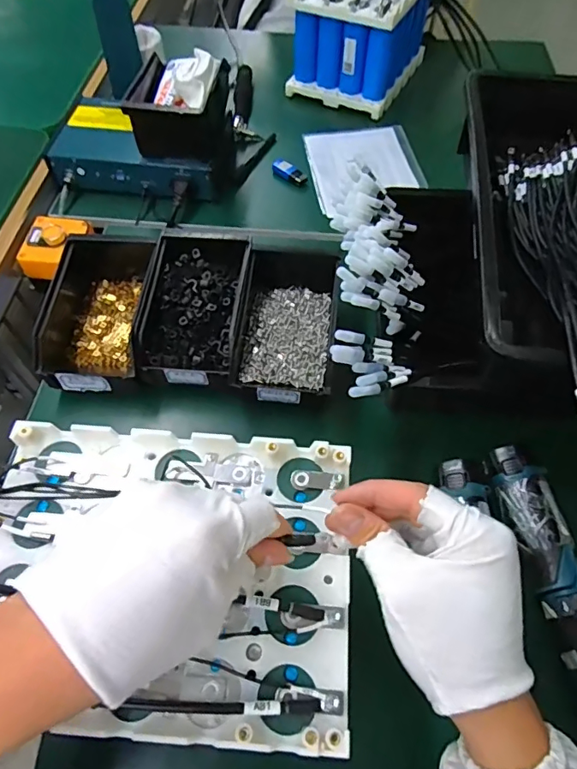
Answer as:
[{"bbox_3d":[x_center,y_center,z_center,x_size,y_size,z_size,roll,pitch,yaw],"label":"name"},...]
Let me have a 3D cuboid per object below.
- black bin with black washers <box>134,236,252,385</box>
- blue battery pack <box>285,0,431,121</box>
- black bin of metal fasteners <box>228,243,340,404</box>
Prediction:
[{"bbox_3d":[-0.100,-0.086,0.551,0.103,0.060,0.173,3,58,2],"label":"black bin with black washers"},{"bbox_3d":[0.123,-0.597,0.833,0.175,0.157,0.213,23,60,13],"label":"blue battery pack"},{"bbox_3d":[0.003,-0.079,0.552,0.104,0.058,0.212,6,58,3],"label":"black bin of metal fasteners"}]

